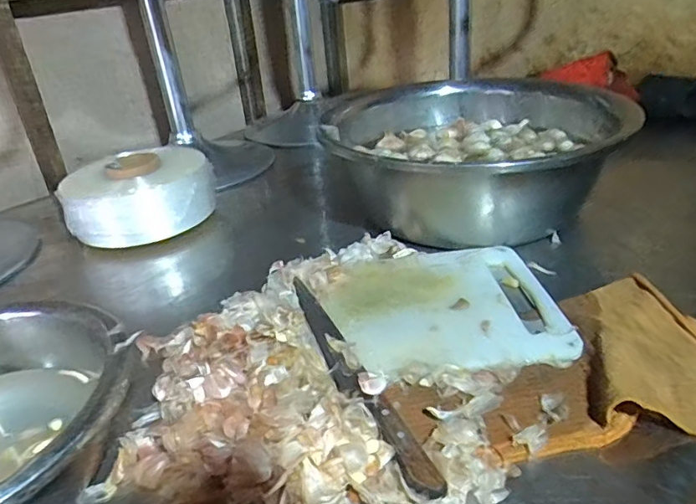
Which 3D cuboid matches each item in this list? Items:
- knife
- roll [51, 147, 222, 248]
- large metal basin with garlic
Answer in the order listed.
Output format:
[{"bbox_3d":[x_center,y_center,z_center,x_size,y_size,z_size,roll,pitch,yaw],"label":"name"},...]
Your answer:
[{"bbox_3d":[-0.001,0.116,0.538,0.034,0.019,0.337,-15,30,-18],"label":"knife"},{"bbox_3d":[-0.364,-0.097,0.900,0.202,0.111,0.198,-4,28,2],"label":"roll"},{"bbox_3d":[0.190,-0.161,0.860,0.398,0.161,0.467,-16,30,-19],"label":"large metal basin with garlic"}]

